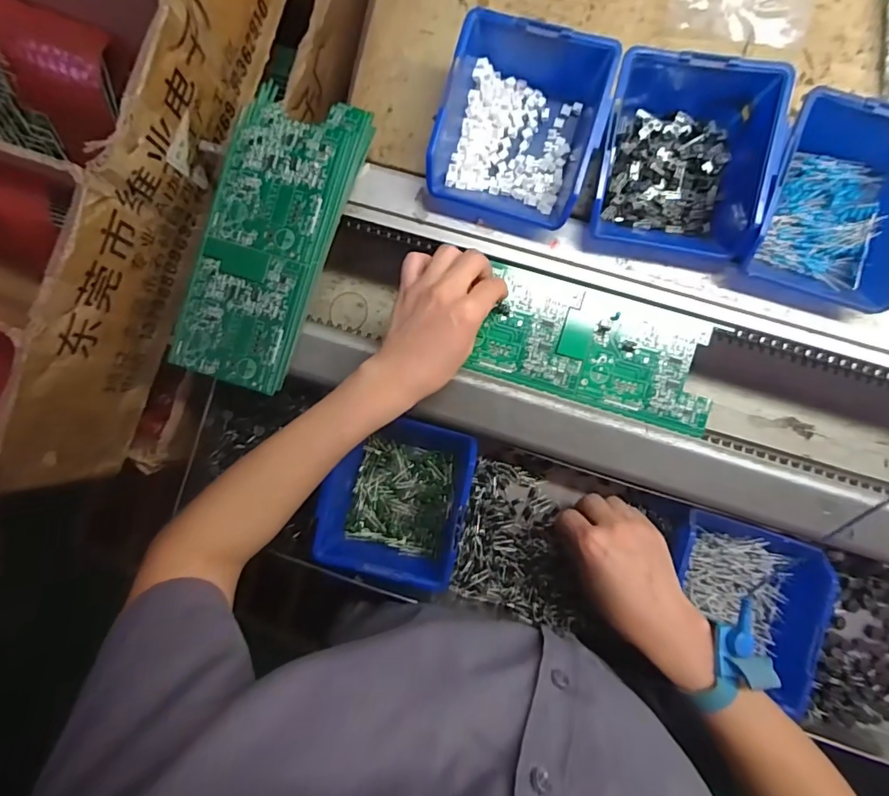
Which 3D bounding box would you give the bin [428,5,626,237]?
[{"bbox_3d":[0.060,-0.215,0.387,0.121,0.063,0.143,17,90,4],"label":"bin"}]

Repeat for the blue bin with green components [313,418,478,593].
[{"bbox_3d":[-0.039,0.089,0.437,0.122,0.055,0.136,13,90,4],"label":"blue bin with green components"}]

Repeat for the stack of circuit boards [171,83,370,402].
[{"bbox_3d":[-0.145,-0.131,0.407,0.102,0.027,0.243,18,90,4],"label":"stack of circuit boards"}]

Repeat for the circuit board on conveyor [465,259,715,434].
[{"bbox_3d":[0.129,-0.040,0.411,0.193,0.007,0.095,18,90,6],"label":"circuit board on conveyor"}]

